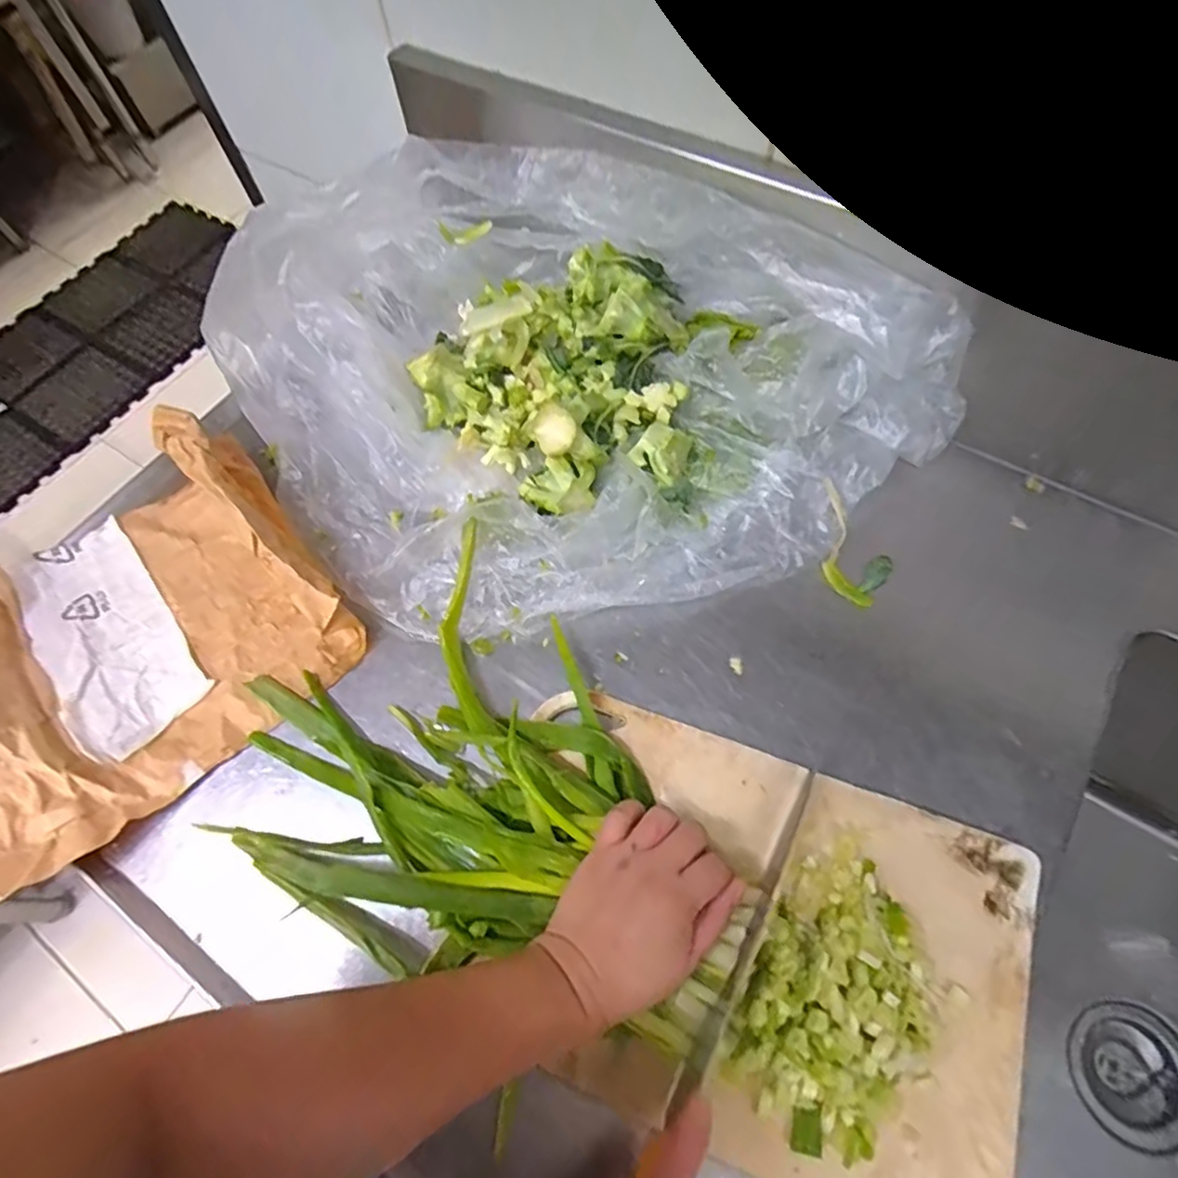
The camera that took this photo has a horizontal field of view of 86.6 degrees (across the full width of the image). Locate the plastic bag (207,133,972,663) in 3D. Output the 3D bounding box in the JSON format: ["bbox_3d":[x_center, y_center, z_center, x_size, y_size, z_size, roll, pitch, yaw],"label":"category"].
[{"bbox_3d":[-0.052,-0.166,0.523,0.555,0.152,0.389,33,70,17],"label":"plastic bag"}]

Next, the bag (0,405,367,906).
[{"bbox_3d":[-0.376,0.034,0.481,0.314,0.081,0.262,-39,69,-15],"label":"bag"}]

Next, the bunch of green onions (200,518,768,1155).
[{"bbox_3d":[-0.069,0.146,0.429,0.375,0.061,0.247,34,71,17],"label":"bunch of green onions"}]

